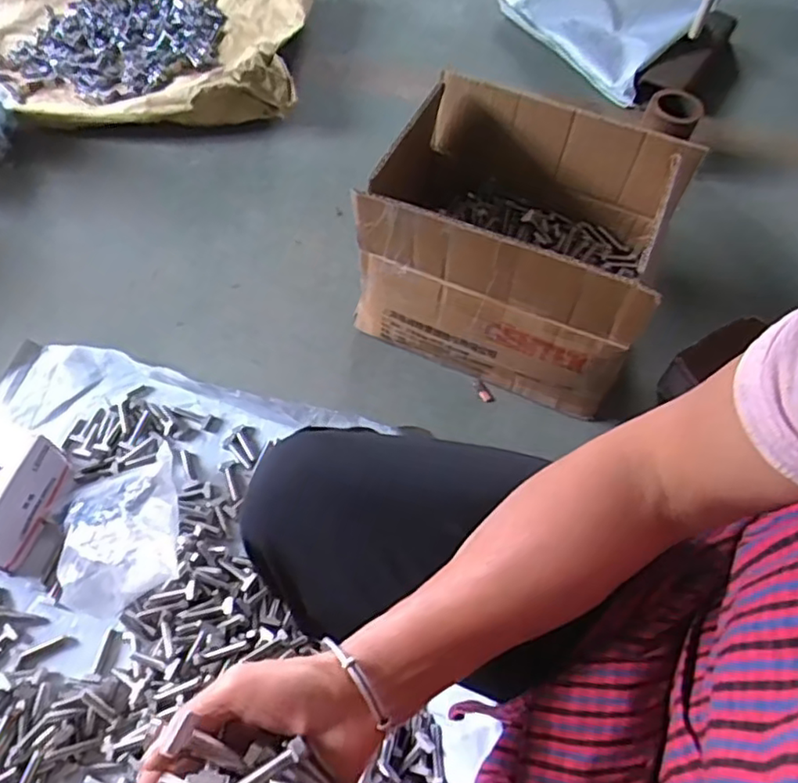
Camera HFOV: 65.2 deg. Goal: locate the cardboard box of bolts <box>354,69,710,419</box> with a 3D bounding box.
[{"bbox_3d":[0.132,-0.185,0.779,0.360,0.253,0.239,20,62,14],"label":"cardboard box of bolts"}]

